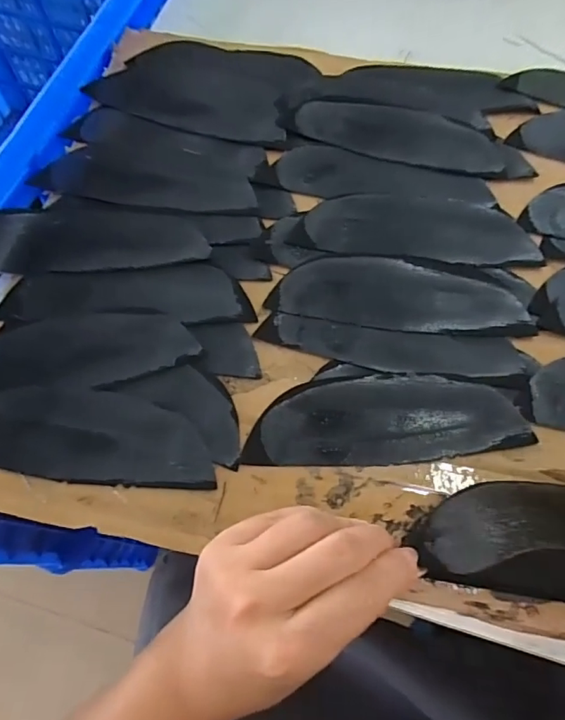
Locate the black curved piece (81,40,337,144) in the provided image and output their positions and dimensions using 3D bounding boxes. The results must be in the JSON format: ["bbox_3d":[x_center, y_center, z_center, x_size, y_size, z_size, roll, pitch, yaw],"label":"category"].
[{"bbox_3d":[-0.052,-0.195,0.351,0.152,0.004,0.084,18,71,7],"label":"black curved piece"}]

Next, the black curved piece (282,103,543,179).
[{"bbox_3d":[0.085,-0.150,0.332,0.157,0.004,0.047,18,71,7],"label":"black curved piece"}]

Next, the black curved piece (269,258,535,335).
[{"bbox_3d":[0.068,-0.039,0.288,0.145,0.006,0.044,7,70,3],"label":"black curved piece"}]

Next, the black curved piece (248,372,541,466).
[{"bbox_3d":[0.056,0.031,0.264,0.145,0.004,0.047,-2,70,0],"label":"black curved piece"}]

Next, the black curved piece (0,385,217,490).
[{"bbox_3d":[-0.108,0.039,0.262,0.144,0.005,0.047,4,70,2],"label":"black curved piece"}]

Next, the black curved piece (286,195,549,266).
[{"bbox_3d":[0.081,-0.082,0.305,0.144,0.004,0.048,5,70,2],"label":"black curved piece"}]

